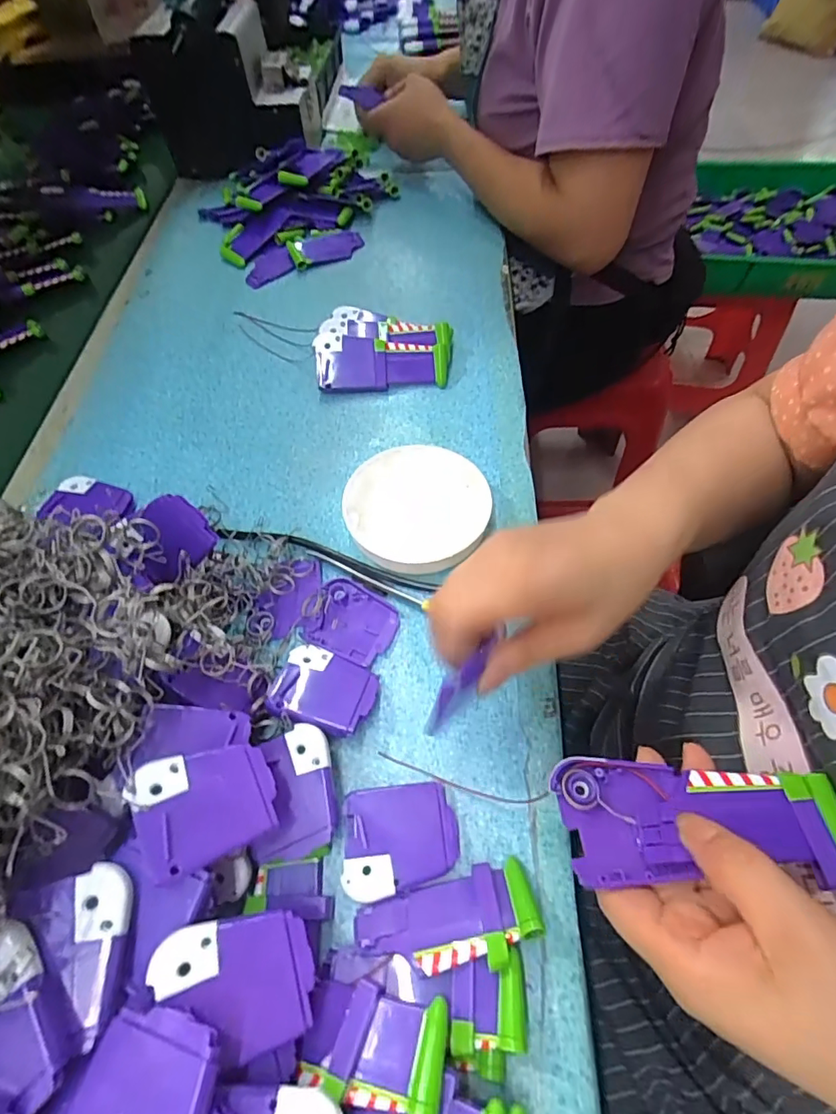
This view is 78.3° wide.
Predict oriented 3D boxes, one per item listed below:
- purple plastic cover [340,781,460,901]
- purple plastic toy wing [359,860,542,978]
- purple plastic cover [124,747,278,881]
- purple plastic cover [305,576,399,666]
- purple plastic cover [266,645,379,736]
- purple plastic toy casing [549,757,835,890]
[{"bbox_3d":[-0.010,0.154,0.282,0.062,0.012,0.052,-5,58,-3],"label":"purple plastic cover"},{"bbox_3d":[0.015,0.185,0.258,0.088,0.014,0.042,-13,32,-5],"label":"purple plastic toy wing"},{"bbox_3d":[-0.100,0.116,0.245,0.060,0.004,0.050,-10,57,-33],"label":"purple plastic cover"},{"bbox_3d":[-0.045,0.043,0.353,0.060,0.009,0.050,22,61,13],"label":"purple plastic cover"},{"bbox_3d":[-0.058,0.083,0.321,0.060,0.011,0.049,18,41,8],"label":"purple plastic cover"},{"bbox_3d":[0.125,0.119,0.231,0.119,0.008,0.049,-1,58,6],"label":"purple plastic toy casing"}]

